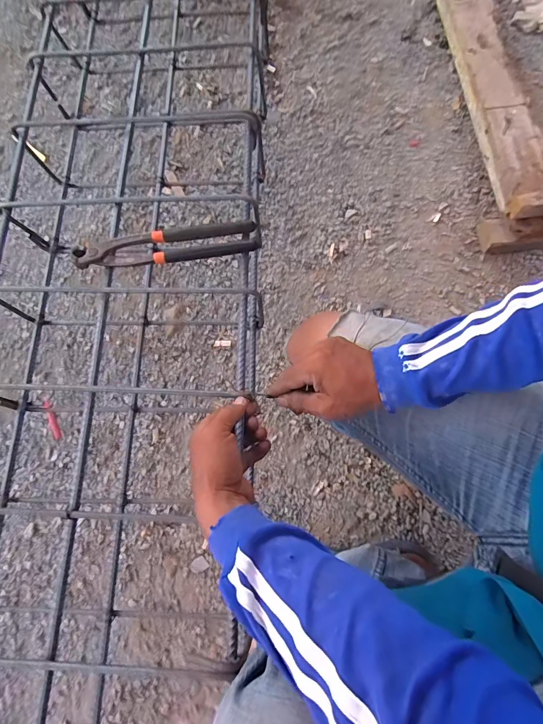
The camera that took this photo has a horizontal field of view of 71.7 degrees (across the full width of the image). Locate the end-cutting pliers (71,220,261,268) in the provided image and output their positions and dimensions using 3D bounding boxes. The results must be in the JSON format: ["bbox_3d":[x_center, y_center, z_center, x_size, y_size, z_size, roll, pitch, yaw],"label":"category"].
[{"bbox_3d":[-0.129,-0.143,0.462,0.221,0.016,0.040,-7,75,-2],"label":"end-cutting pliers"}]

